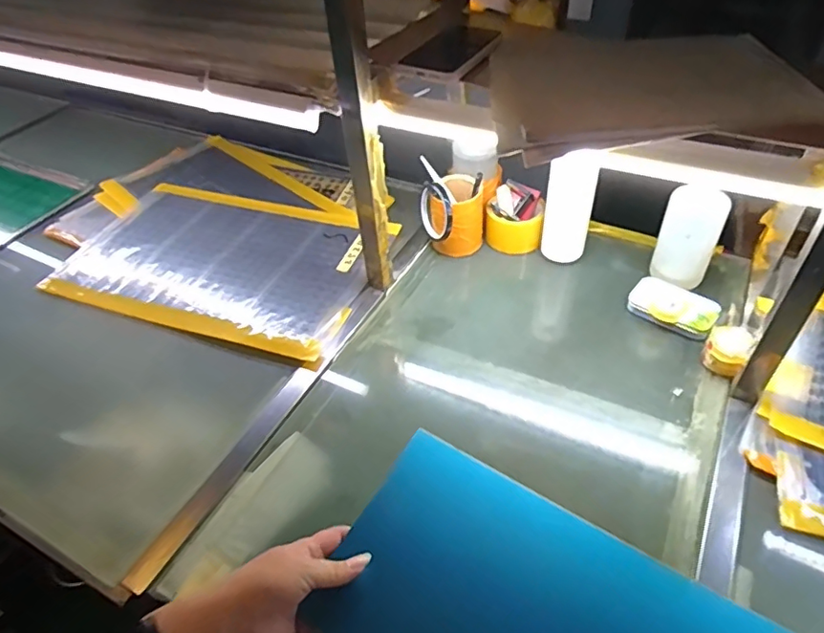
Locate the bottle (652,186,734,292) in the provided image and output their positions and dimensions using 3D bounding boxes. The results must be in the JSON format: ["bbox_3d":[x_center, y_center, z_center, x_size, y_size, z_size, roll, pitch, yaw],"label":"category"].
[{"bbox_3d":[0.378,-0.105,0.761,0.075,0.145,0.044,21,52,22],"label":"bottle"}]

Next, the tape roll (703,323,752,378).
[{"bbox_3d":[0.402,0.044,0.709,0.048,0.049,0.058,26,54,26],"label":"tape roll"}]

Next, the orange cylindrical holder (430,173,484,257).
[{"bbox_3d":[0.071,-0.161,0.903,0.087,0.101,0.089,-10,47,-5],"label":"orange cylindrical holder"}]

